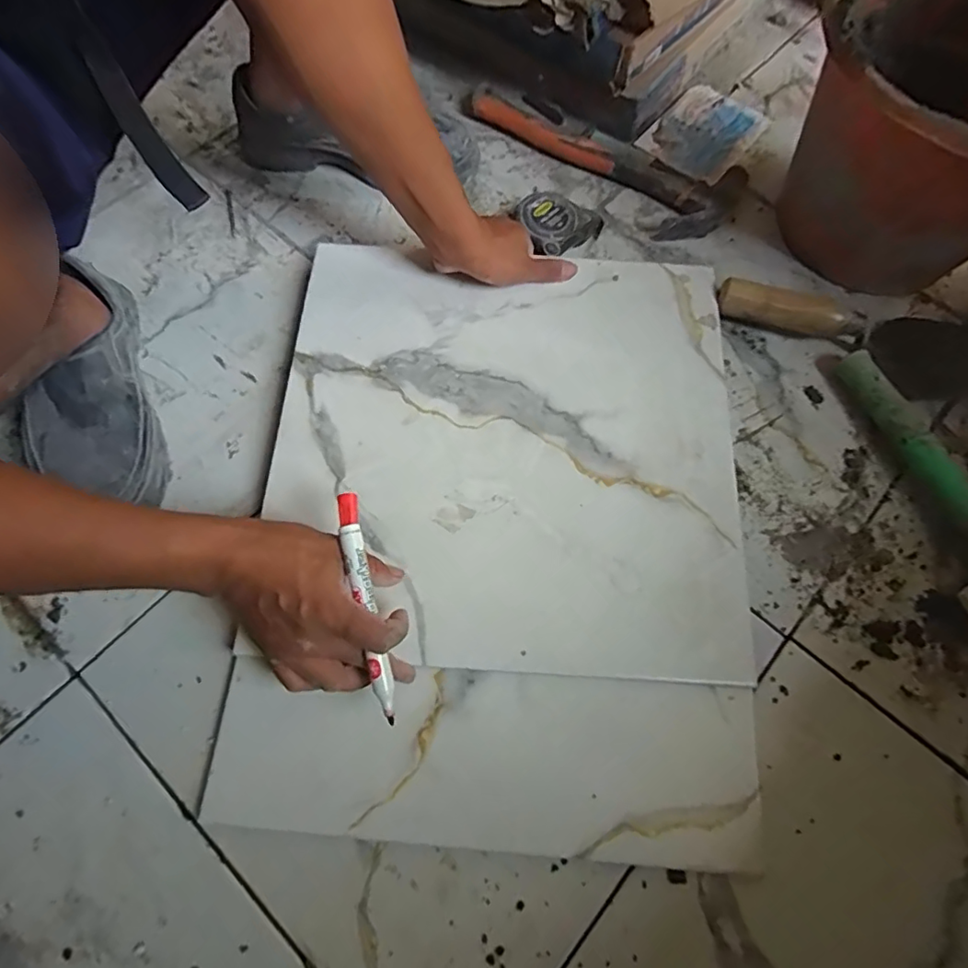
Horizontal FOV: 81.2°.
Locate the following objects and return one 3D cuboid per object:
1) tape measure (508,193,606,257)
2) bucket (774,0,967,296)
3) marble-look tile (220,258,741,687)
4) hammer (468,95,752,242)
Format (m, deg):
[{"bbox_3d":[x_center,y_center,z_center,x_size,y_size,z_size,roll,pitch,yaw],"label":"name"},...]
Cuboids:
[{"bbox_3d":[0.076,-0.274,0.598,0.081,0.039,0.066,-38,73,-14],"label":"tape measure"},{"bbox_3d":[0.415,-0.321,0.533,0.278,0.199,0.260,0,68,-1],"label":"bucket"},{"bbox_3d":[0.018,-0.039,0.500,0.394,0.015,0.385,4,68,1],"label":"marble-look tile"},{"bbox_3d":[0.122,-0.375,0.640,0.329,0.027,0.102,33,72,12],"label":"hammer"}]

